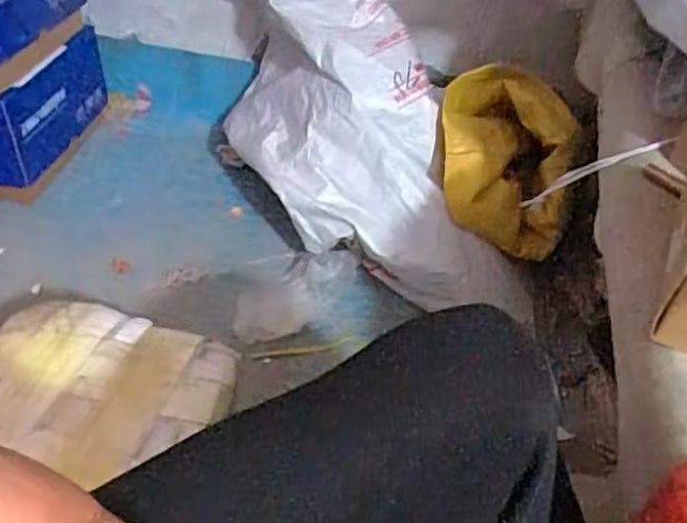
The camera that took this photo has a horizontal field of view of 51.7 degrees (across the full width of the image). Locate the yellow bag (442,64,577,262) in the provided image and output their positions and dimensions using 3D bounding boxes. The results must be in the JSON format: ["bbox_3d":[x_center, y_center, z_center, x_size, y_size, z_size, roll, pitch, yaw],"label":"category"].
[{"bbox_3d":[0.235,-0.165,1.042,0.202,0.139,0.290,14,46,11],"label":"yellow bag"}]

